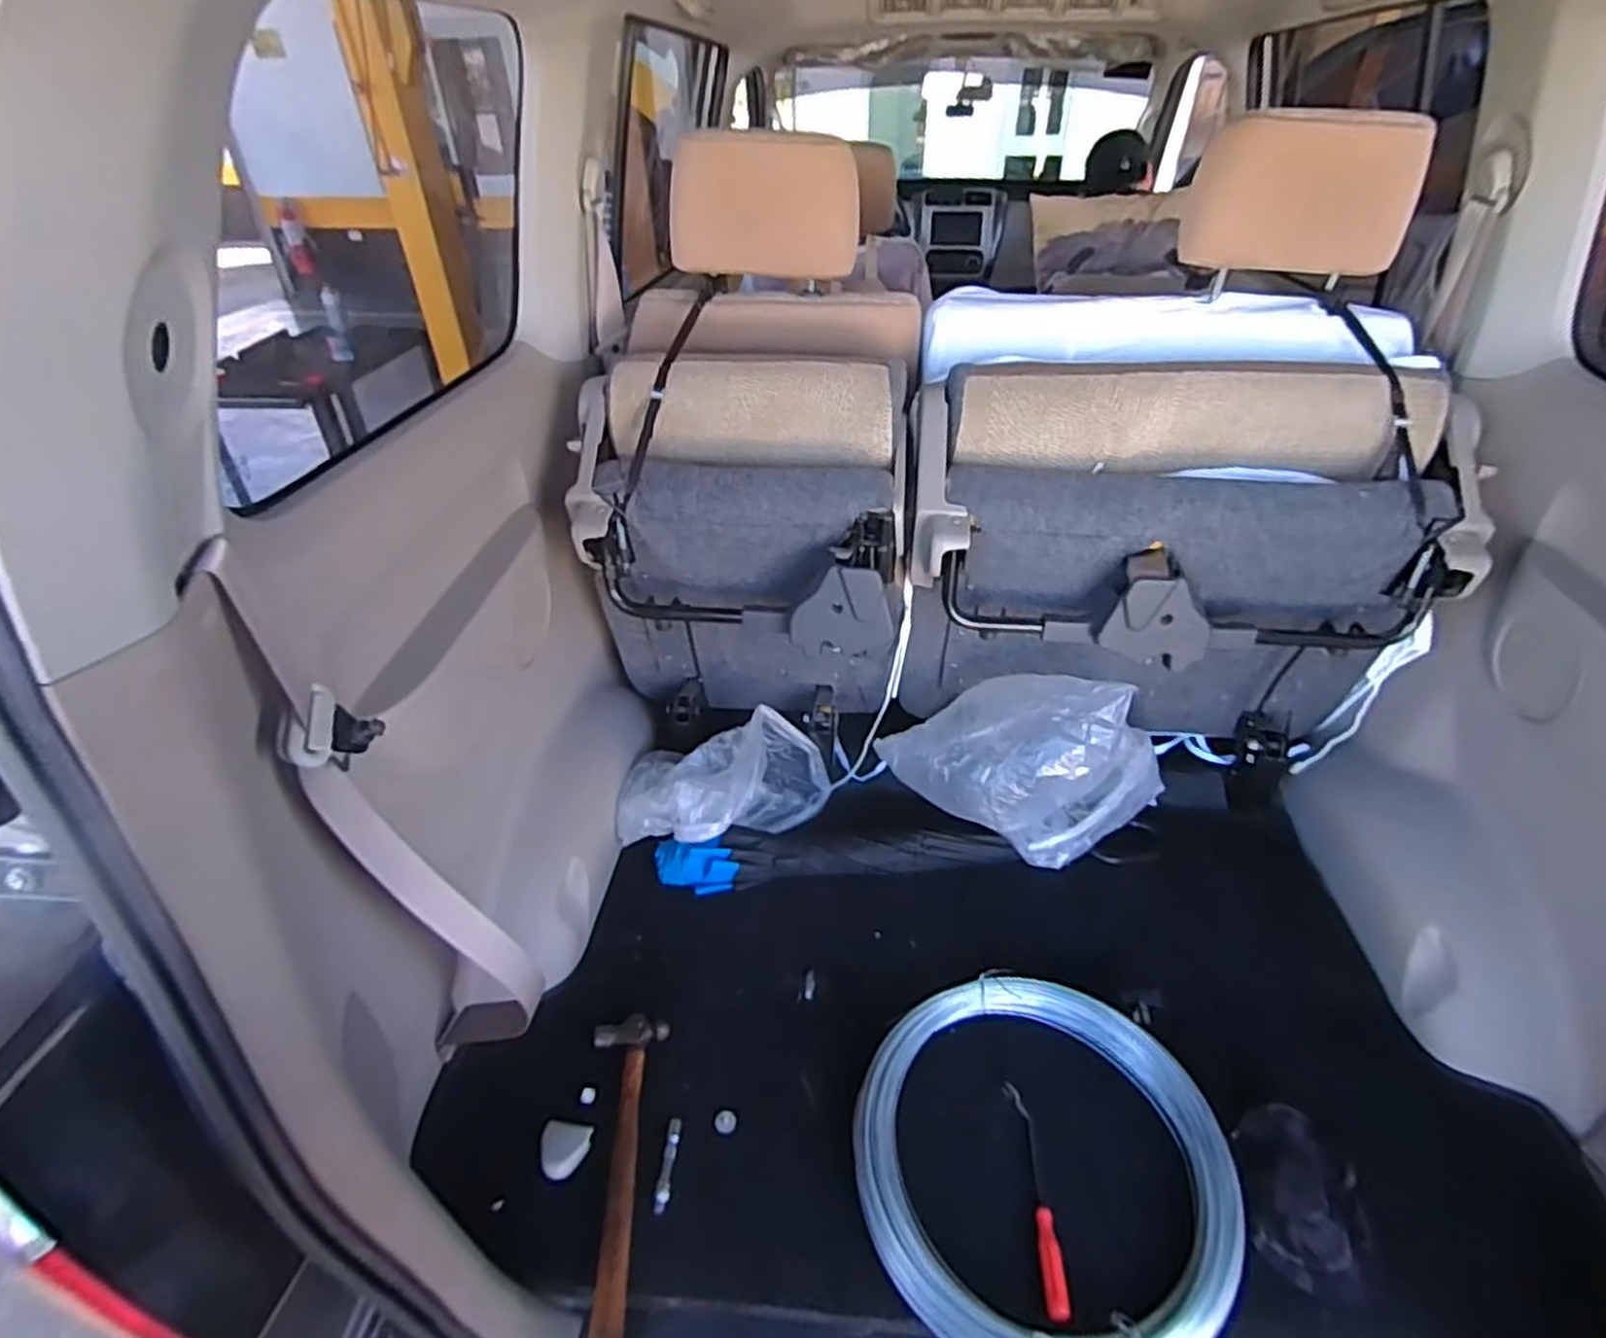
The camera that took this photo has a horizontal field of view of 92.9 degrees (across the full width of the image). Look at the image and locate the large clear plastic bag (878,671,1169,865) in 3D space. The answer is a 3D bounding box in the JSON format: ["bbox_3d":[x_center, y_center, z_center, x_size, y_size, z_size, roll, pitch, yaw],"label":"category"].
[{"bbox_3d":[0.347,0.122,1.183,0.442,0.248,0.219,8,39,12],"label":"large clear plastic bag"}]

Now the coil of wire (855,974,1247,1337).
[{"bbox_3d":[0.266,0.551,0.861,0.401,0.050,0.389,-1,38,1],"label":"coil of wire"}]

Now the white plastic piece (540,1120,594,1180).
[{"bbox_3d":[-0.282,0.567,0.902,0.055,0.006,0.057,1,38,3],"label":"white plastic piece"}]

